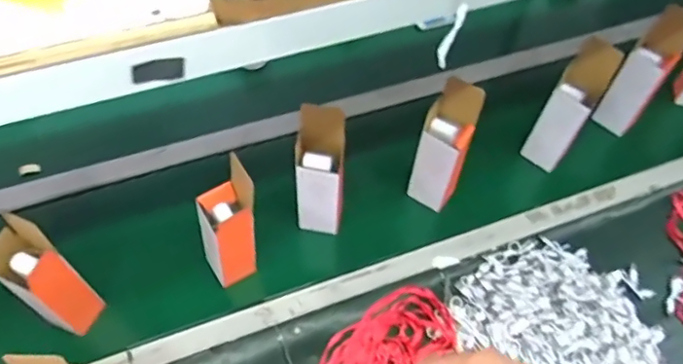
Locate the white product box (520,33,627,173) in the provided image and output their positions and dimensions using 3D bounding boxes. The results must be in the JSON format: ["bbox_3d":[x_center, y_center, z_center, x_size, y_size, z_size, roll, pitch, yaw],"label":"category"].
[{"bbox_3d":[0.385,-0.120,0.937,0.078,0.266,0.054,36,61,19],"label":"white product box"}]

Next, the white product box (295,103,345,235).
[{"bbox_3d":[-0.032,-0.014,0.835,0.067,0.235,0.071,1,56,-2],"label":"white product box"}]

